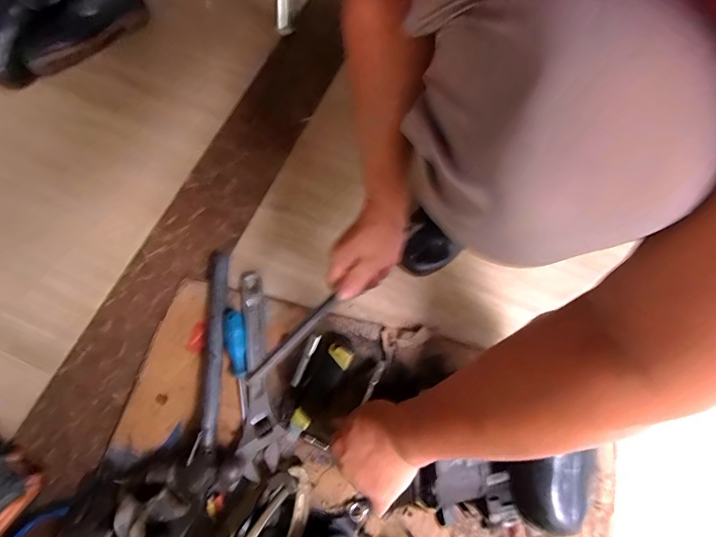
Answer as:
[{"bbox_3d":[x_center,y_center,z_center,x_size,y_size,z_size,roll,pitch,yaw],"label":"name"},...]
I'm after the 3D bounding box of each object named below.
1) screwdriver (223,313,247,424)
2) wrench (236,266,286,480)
[{"bbox_3d":[-0.176,0.136,0.544,0.030,0.023,0.152,-10,69,-4],"label":"screwdriver"},{"bbox_3d":[-0.148,0.139,0.549,0.056,0.016,0.291,-6,69,-2],"label":"wrench"}]

